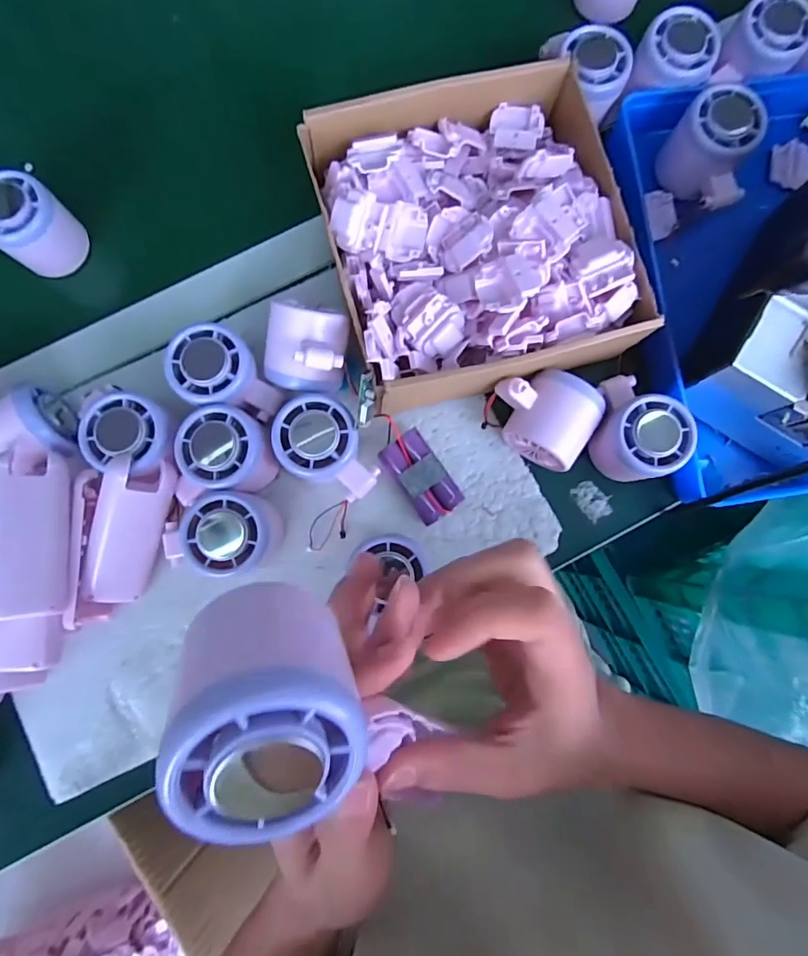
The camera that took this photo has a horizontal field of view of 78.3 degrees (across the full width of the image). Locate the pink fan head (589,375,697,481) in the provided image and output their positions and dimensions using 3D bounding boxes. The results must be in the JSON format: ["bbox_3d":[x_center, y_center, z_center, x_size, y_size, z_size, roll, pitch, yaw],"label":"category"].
[{"bbox_3d":[0.163,-0.036,0.359,0.059,0.054,0.076,-16,84,-2],"label":"pink fan head"}]

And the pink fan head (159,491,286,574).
[{"bbox_3d":[-0.117,0.038,0.341,0.054,0.058,0.054,0,84,0],"label":"pink fan head"}]

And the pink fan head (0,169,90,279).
[{"bbox_3d":[-0.285,-0.192,0.381,0.047,0.063,0.054,35,85,4],"label":"pink fan head"}]

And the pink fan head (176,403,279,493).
[{"bbox_3d":[-0.120,-0.018,0.345,0.056,0.050,0.055,0,84,0],"label":"pink fan head"}]

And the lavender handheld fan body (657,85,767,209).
[{"bbox_3d":[0.232,-0.243,0.372,0.055,0.052,0.073,-38,85,-4],"label":"lavender handheld fan body"}]

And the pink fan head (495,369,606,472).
[{"bbox_3d":[0.102,-0.045,0.357,0.058,0.052,0.071,-45,85,-4],"label":"pink fan head"}]

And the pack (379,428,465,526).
[{"bbox_3d":[0.013,0.000,0.367,0.034,0.022,0.063,-35,85,-3],"label":"pack"}]

